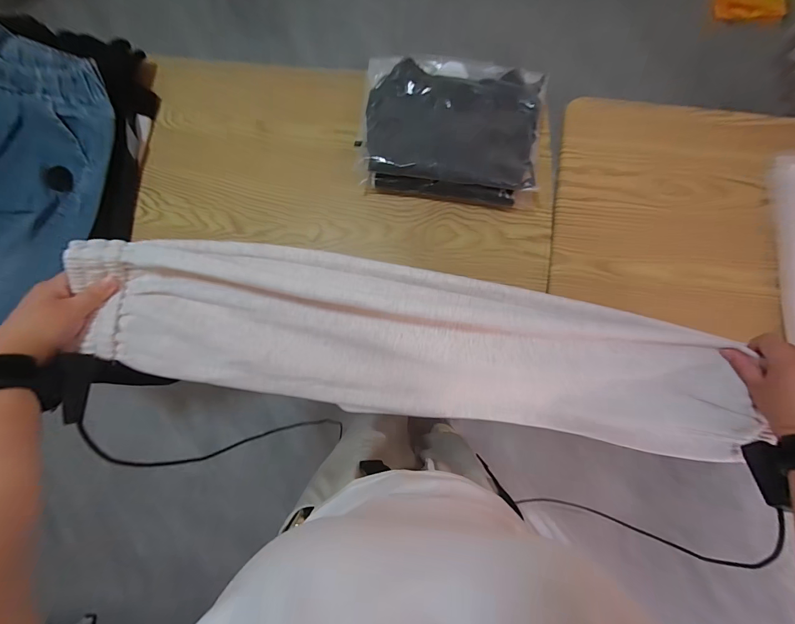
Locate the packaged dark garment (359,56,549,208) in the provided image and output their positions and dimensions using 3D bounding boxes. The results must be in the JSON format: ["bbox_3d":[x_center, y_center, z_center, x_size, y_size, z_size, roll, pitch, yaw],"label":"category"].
[{"bbox_3d":[0.096,-0.321,0.619,0.317,0.068,0.247,4,84,2],"label":"packaged dark garment"}]

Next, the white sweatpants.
[{"bbox_3d":[0.042,0.048,0.472,0.792,0.133,0.196,10,84,-6],"label":"white sweatpants"}]

